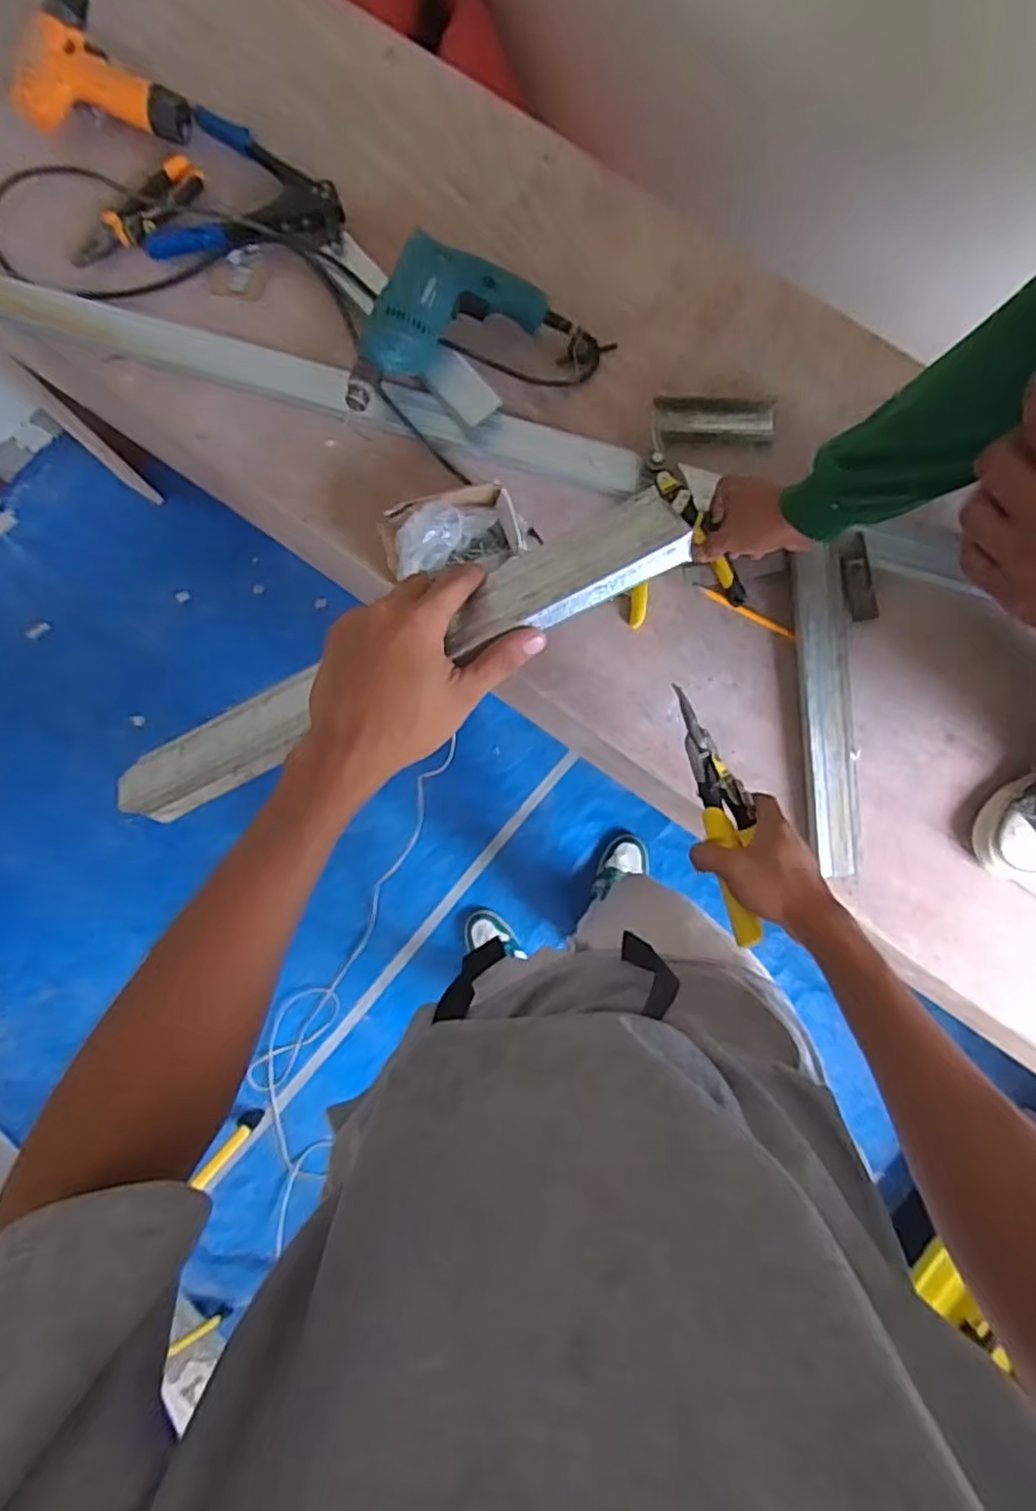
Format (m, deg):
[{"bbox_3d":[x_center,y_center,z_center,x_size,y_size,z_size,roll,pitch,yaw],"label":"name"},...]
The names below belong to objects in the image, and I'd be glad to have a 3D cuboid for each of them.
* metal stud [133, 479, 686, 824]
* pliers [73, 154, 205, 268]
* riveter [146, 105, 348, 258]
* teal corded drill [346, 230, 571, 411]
[{"bbox_3d":[-0.081,-0.055,0.432,0.386,0.030,0.056,-25,83,10],"label":"metal stud"},{"bbox_3d":[-0.475,-0.678,0.873,0.057,0.018,0.190,41,85,5],"label":"pliers"},{"bbox_3d":[-0.333,-0.716,0.871,0.241,0.034,0.196,3,83,1],"label":"riveter"},{"bbox_3d":[-0.091,-0.500,0.787,0.265,0.084,0.131,-31,84,-3],"label":"teal corded drill"}]

